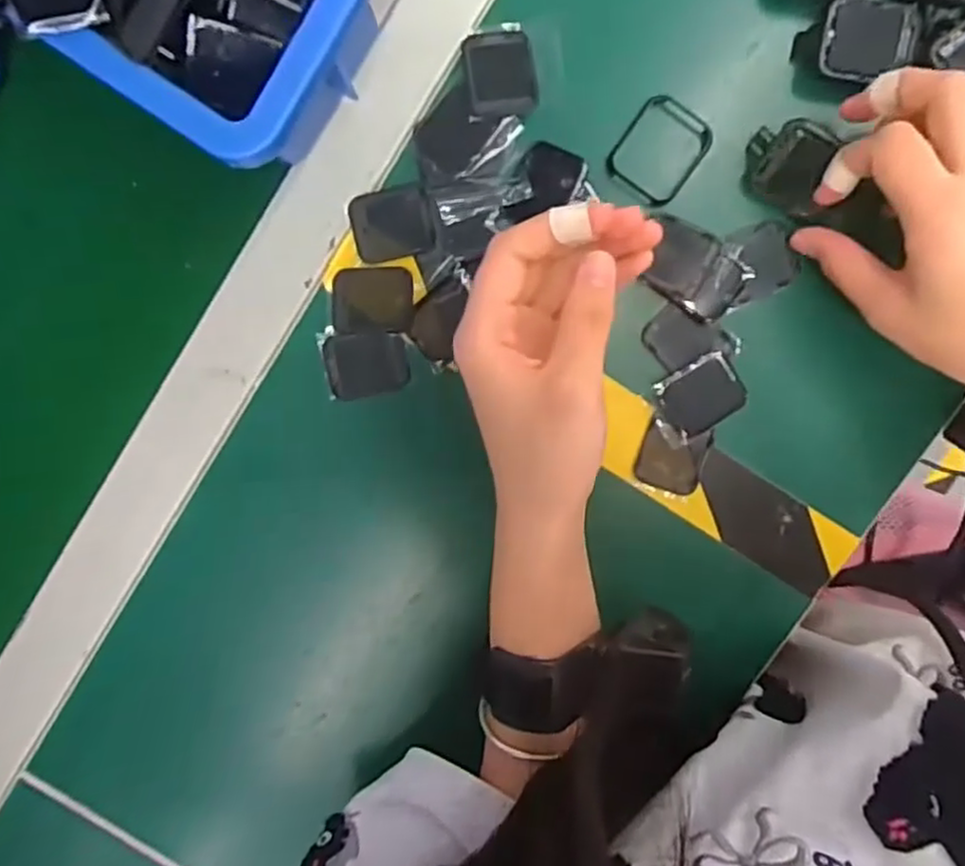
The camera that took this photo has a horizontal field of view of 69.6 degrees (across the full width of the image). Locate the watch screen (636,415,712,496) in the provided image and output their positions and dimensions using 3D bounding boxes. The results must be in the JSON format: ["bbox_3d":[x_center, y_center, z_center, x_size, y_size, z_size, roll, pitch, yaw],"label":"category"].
[{"bbox_3d":[0.096,0.012,0.349,0.032,0.004,0.033,16,97,1],"label":"watch screen"}]

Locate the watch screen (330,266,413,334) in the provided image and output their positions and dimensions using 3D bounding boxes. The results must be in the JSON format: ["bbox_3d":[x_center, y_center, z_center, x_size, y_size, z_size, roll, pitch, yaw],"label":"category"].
[{"bbox_3d":[-0.054,-0.065,0.342,0.040,0.004,0.031,-1,97,3],"label":"watch screen"}]

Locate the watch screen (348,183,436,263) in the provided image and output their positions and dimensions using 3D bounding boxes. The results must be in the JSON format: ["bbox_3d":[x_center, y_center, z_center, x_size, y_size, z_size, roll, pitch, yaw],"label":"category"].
[{"bbox_3d":[-0.044,-0.102,0.337,0.039,0.004,0.033,-10,96,4],"label":"watch screen"}]

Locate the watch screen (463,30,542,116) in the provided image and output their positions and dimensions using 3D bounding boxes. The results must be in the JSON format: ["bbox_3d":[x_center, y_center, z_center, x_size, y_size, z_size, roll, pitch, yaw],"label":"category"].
[{"bbox_3d":[0.009,-0.170,0.327,0.031,0.006,0.039,-10,96,4],"label":"watch screen"}]

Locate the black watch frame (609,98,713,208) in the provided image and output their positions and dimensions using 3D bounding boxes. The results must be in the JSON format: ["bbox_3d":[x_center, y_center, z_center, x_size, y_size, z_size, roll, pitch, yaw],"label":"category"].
[{"bbox_3d":[0.084,-0.134,0.331,0.038,0.004,0.046,37,97,-2],"label":"black watch frame"}]

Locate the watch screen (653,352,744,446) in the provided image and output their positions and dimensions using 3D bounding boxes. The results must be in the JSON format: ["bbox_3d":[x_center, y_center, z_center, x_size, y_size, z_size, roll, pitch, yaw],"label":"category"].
[{"bbox_3d":[0.107,-0.017,0.345,0.044,0.004,0.033,-30,94,5],"label":"watch screen"}]

